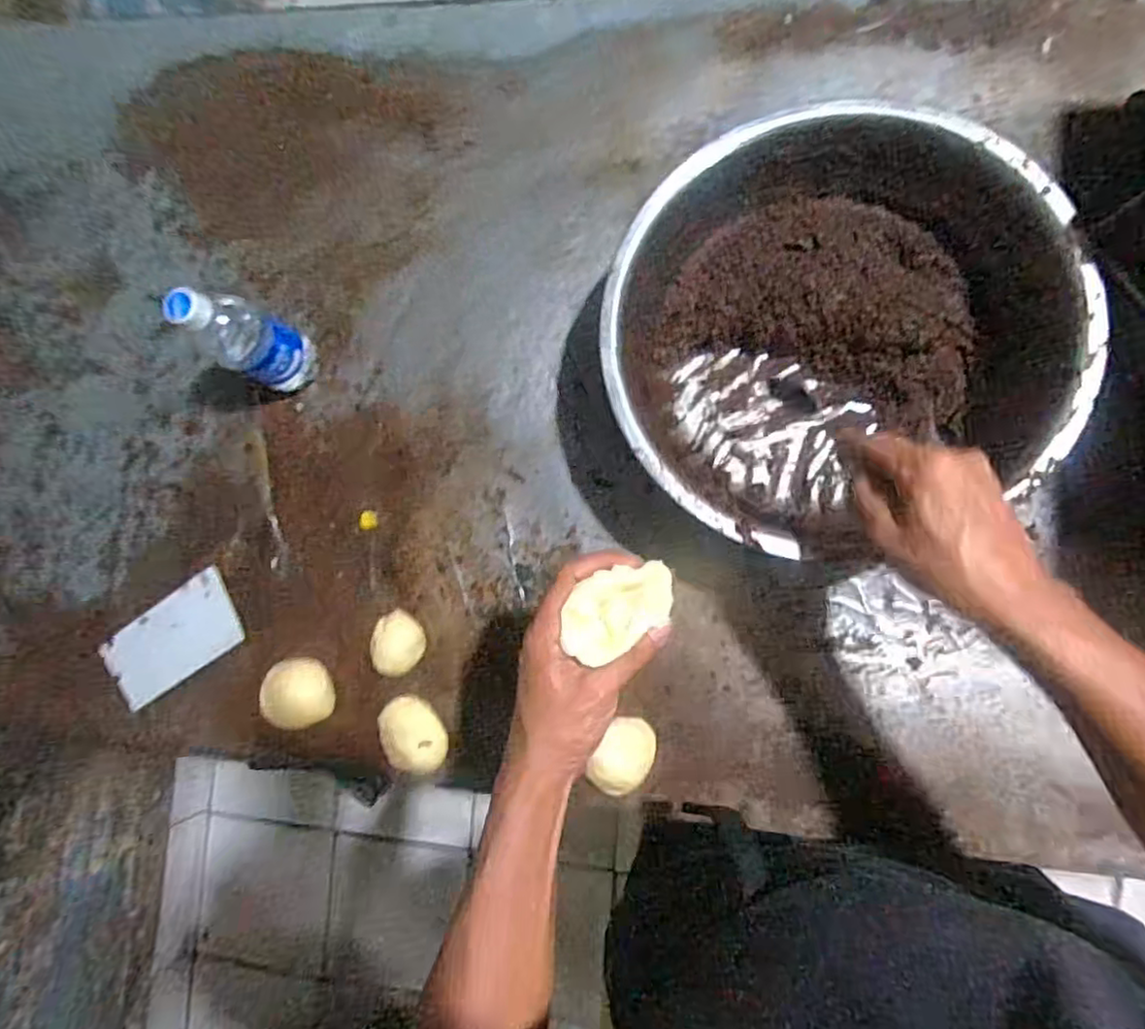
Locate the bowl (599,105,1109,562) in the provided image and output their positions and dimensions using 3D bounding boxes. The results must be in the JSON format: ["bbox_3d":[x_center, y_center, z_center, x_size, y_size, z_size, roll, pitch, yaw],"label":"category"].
[{"bbox_3d":[0.209,-0.135,0.561,0.343,0.132,0.329,-1,84,8],"label":"bowl"}]

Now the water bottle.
[{"bbox_3d":[-0.299,-0.161,0.614,0.054,0.177,0.065,29,89,10],"label":"water bottle"}]

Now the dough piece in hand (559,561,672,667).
[{"bbox_3d":[0.030,0.058,0.416,0.073,0.024,0.044,-32,81,4],"label":"dough piece in hand"}]

